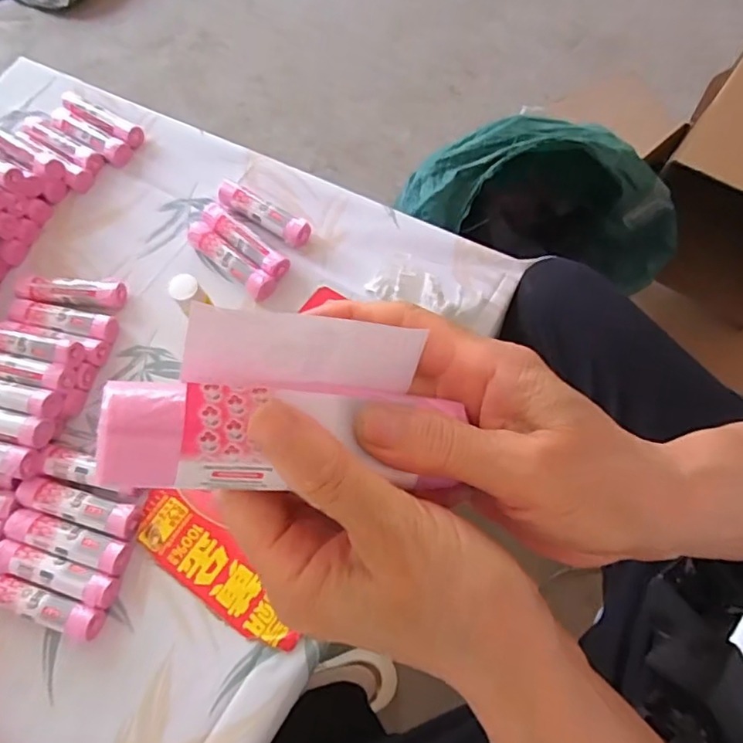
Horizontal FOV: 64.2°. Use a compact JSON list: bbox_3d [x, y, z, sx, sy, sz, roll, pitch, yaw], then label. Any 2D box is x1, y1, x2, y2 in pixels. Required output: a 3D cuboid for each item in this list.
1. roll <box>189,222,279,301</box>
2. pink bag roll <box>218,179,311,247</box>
[{"bbox_3d":[-0.158,-0.122,0.661,0.120,0.031,0.027,36,76,18],"label":"roll"},{"bbox_3d":[-0.125,-0.184,0.689,0.123,0.032,0.032,31,74,16],"label":"pink bag roll"}]

